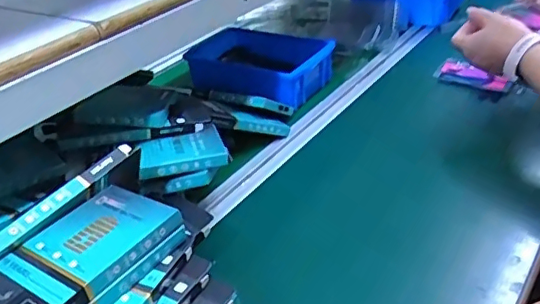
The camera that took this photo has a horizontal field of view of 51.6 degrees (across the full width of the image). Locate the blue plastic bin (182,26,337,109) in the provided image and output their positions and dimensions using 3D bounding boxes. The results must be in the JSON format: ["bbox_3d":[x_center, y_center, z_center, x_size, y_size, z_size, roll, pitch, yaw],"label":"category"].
[{"bbox_3d":[-0.021,-0.126,0.835,0.200,0.060,0.120,17,39,33],"label":"blue plastic bin"}]

